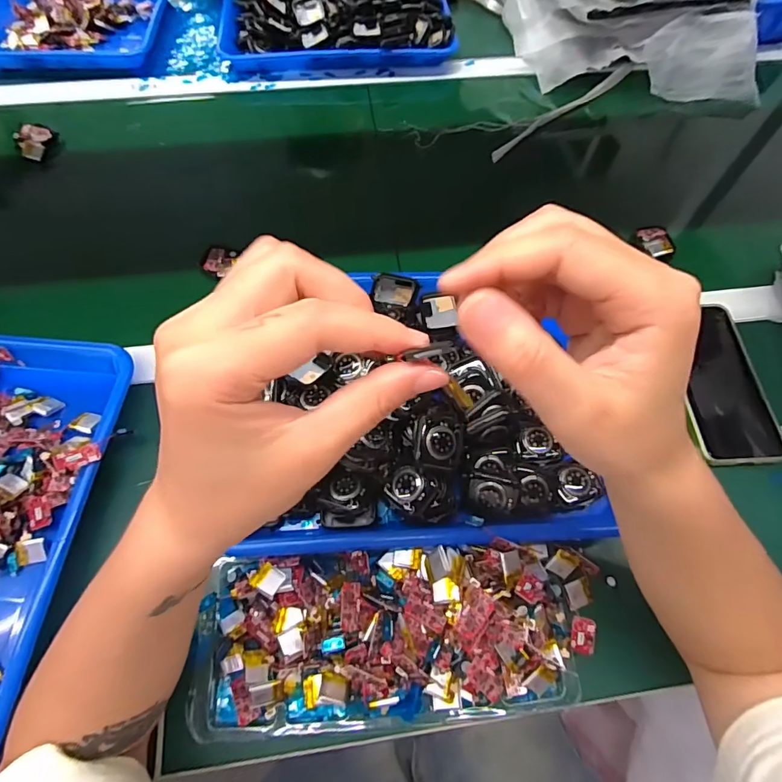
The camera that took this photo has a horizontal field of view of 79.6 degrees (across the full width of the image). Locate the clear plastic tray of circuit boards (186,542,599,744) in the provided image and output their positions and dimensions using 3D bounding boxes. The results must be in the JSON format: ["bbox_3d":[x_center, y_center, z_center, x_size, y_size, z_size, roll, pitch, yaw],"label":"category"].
[{"bbox_3d":[0.006,0.167,0.322,0.277,0.055,0.111,-2,63,-3],"label":"clear plastic tray of circuit boards"}]

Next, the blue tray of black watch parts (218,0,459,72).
[{"bbox_3d":[-0.080,-0.540,0.670,0.319,0.043,0.222,-5,63,-4],"label":"blue tray of black watch parts"}]

